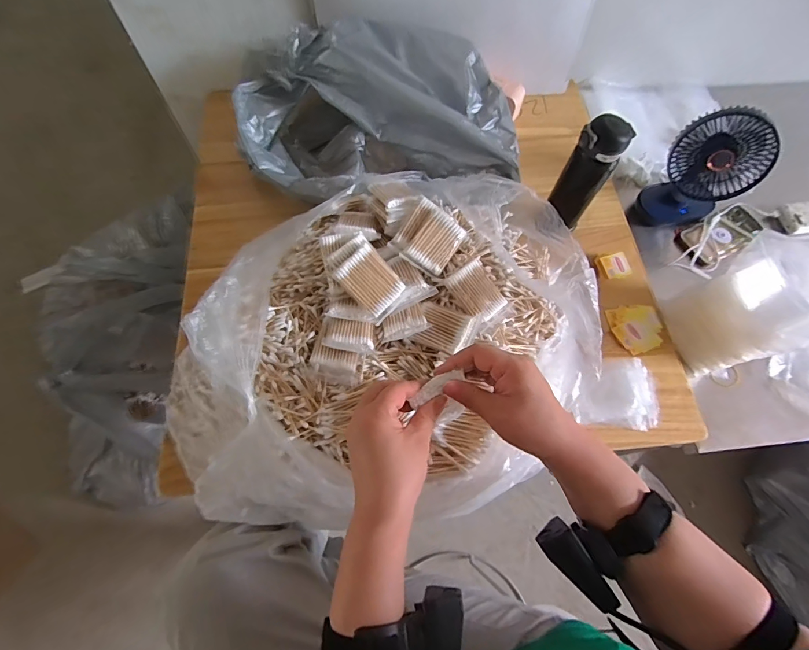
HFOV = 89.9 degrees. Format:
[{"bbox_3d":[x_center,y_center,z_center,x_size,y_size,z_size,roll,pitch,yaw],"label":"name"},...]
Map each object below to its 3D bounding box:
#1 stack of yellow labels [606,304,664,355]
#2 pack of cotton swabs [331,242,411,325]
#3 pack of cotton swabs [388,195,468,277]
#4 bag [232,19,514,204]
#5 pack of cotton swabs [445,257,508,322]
[{"bbox_3d":[0.369,0.005,0.635,0.081,0.015,0.074,-4,67,-3],"label":"stack of yellow labels"},{"bbox_3d":[-0.039,-0.052,0.487,0.059,0.013,0.082,-46,106,-13],"label":"pack of cotton swabs"},{"bbox_3d":[0.032,-0.112,0.527,0.078,0.015,0.082,35,83,0],"label":"pack of cotton swabs"},{"bbox_3d":[-0.045,-0.342,0.685,0.448,0.177,0.290,-9,67,-5],"label":"bag"},{"bbox_3d":[0.095,-0.043,0.524,0.058,0.018,0.073,-39,95,-24],"label":"pack of cotton swabs"}]

